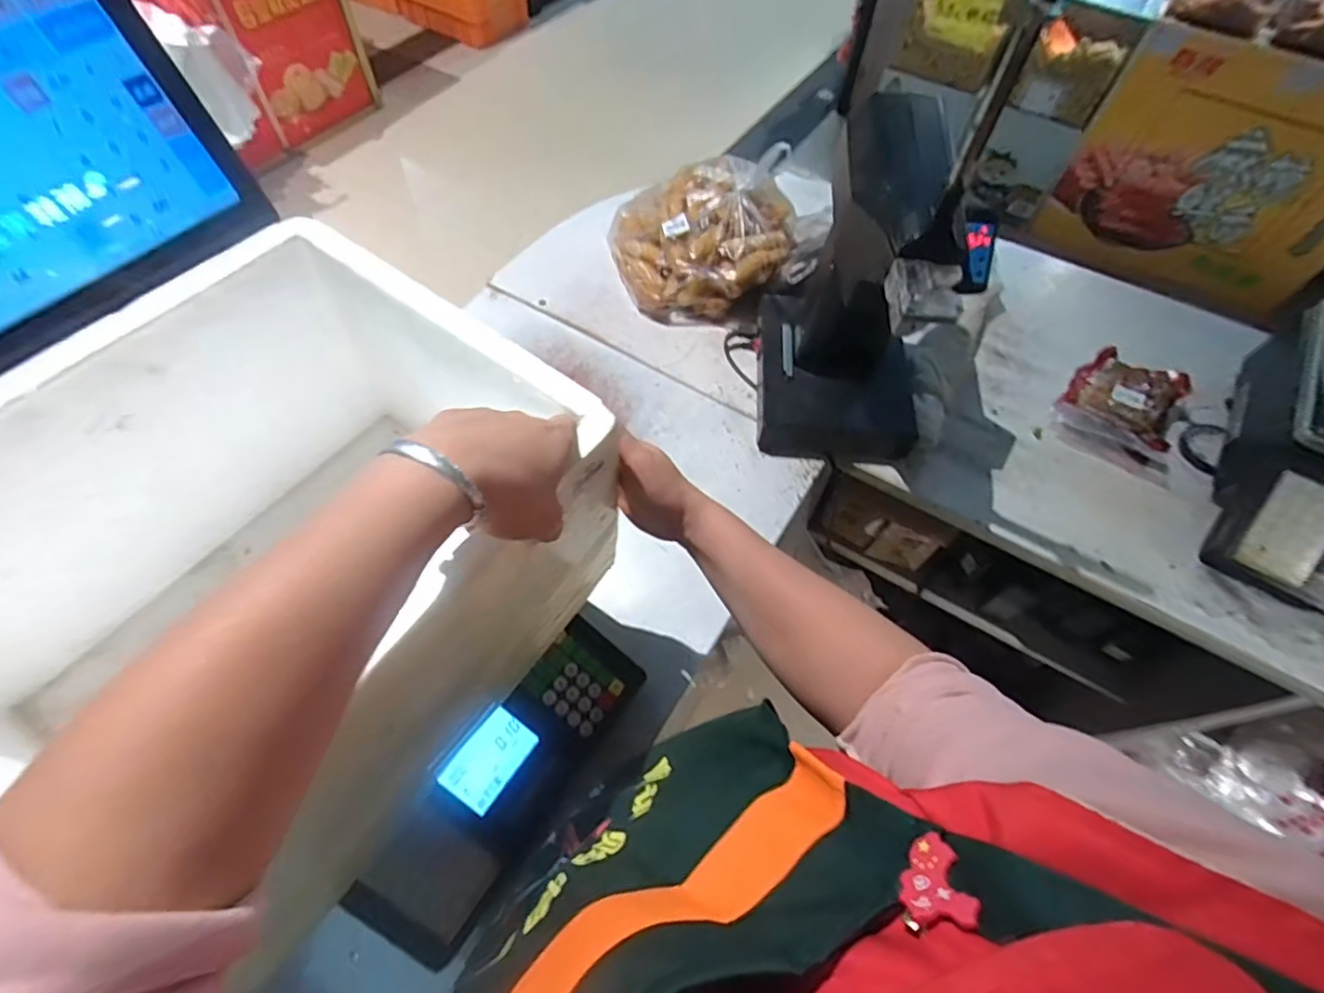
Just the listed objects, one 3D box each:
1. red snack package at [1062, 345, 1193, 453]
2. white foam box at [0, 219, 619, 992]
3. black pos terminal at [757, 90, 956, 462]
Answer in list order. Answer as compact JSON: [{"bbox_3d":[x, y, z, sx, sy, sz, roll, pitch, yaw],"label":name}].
[{"bbox_3d":[0.690,-0.150,0.884,0.148,0.079,0.139,41,66,19],"label":"red snack package"},{"bbox_3d":[-0.279,0.057,0.427,0.318,0.217,0.424,35,64,17],"label":"white foam box"},{"bbox_3d":[0.261,-0.254,0.781,0.216,0.393,0.265,4,59,0],"label":"black pos terminal"}]

